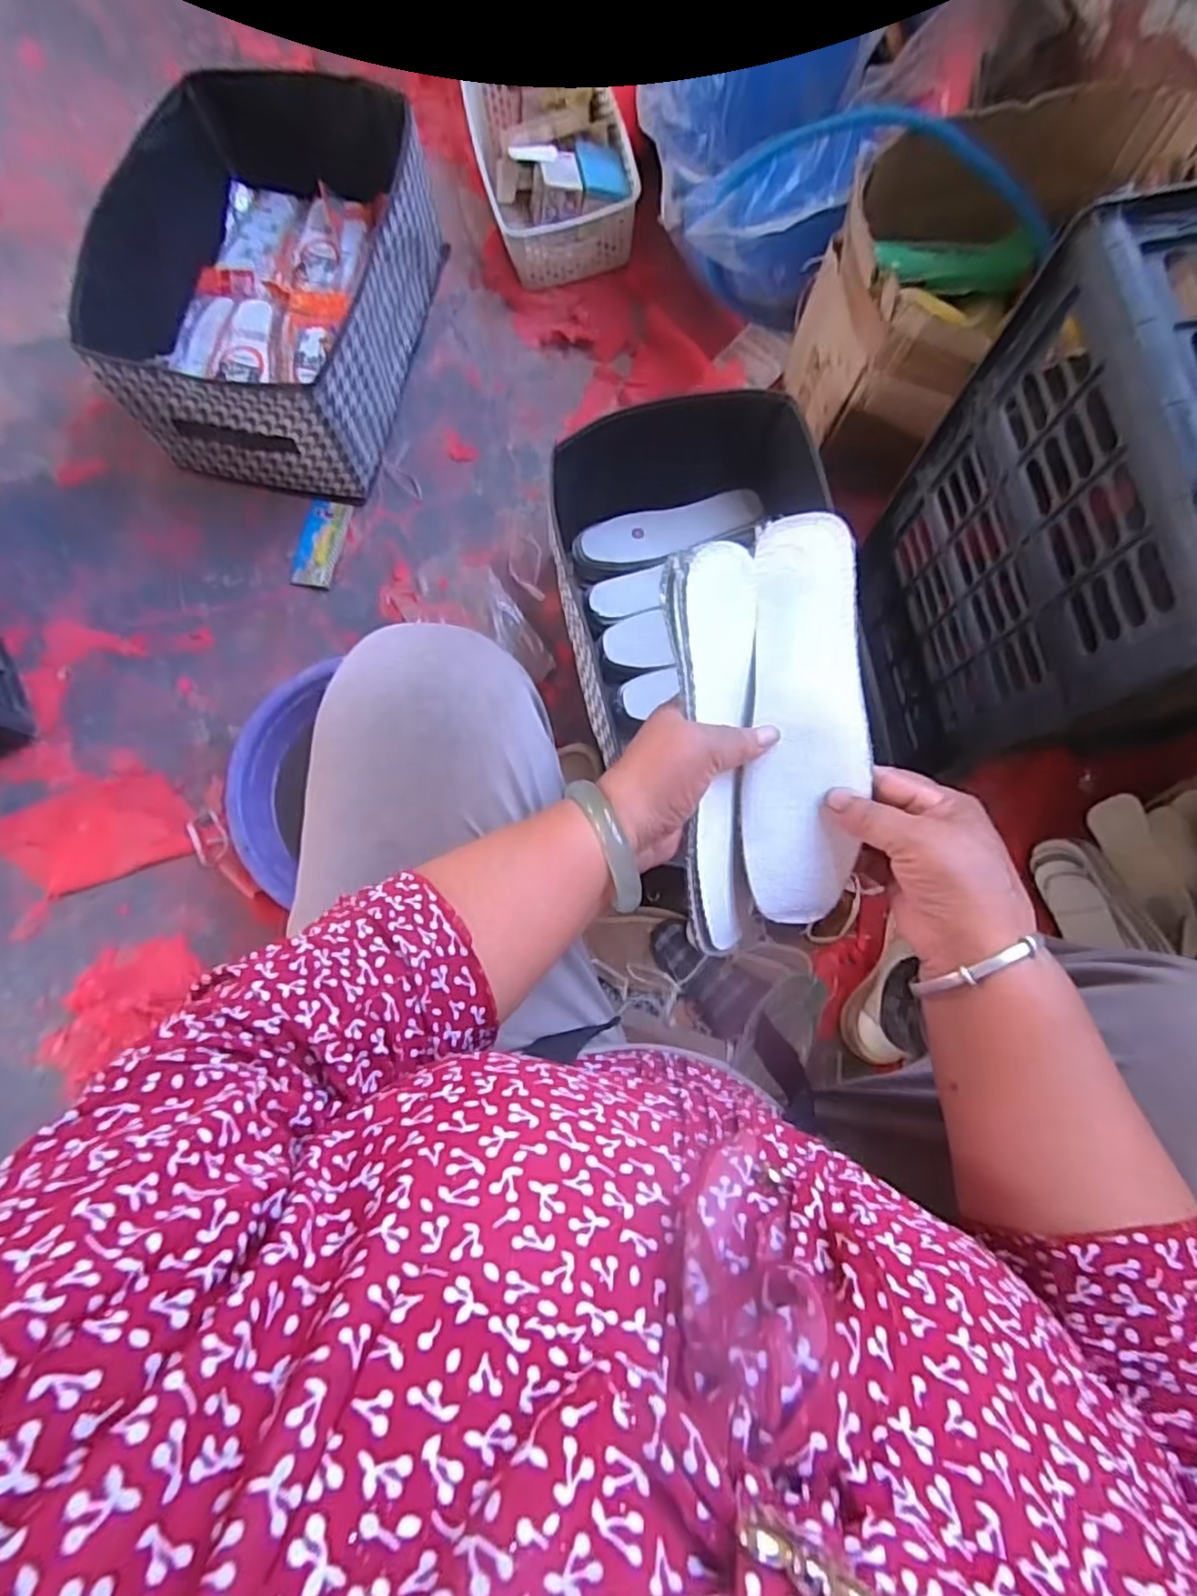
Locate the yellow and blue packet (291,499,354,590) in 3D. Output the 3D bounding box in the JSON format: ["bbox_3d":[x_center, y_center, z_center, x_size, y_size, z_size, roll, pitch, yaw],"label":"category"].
[{"bbox_3d":[-0.370,-0.338,0.886,0.060,0.005,0.125,8,80,3],"label":"yellow and blue packet"}]

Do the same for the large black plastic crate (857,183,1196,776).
[{"bbox_3d":[0.468,-0.213,0.548,0.318,0.381,0.270,-11,80,-1],"label":"large black plastic crate"}]

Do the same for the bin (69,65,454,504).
[{"bbox_3d":[-0.407,-0.655,0.851,0.325,0.182,0.463,11,80,3],"label":"bin"}]

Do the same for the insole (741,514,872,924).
[{"bbox_3d":[0.119,-0.043,0.377,0.064,0.005,0.223,4,94,17],"label":"insole"}]

